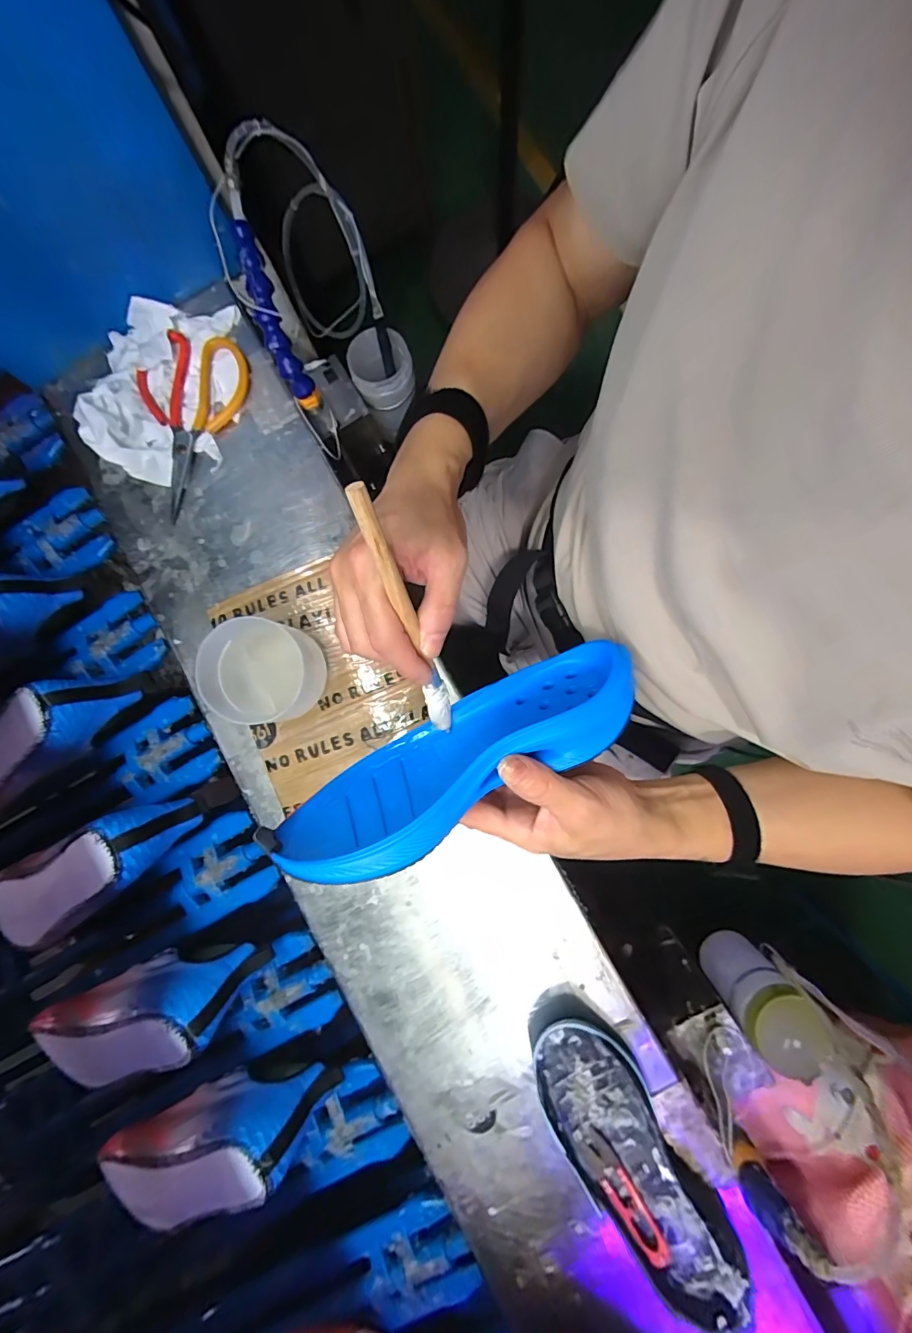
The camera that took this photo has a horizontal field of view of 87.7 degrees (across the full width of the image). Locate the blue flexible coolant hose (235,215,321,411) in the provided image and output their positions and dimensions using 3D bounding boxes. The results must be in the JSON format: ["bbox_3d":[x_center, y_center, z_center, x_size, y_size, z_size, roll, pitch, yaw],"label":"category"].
[{"bbox_3d":[-0.168,-0.317,0.443,0.027,0.144,0.036,-20,41,-3],"label":"blue flexible coolant hose"}]

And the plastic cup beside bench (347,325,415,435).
[{"bbox_3d":[-0.086,-0.342,0.596,0.071,0.110,0.083,-11,79,-1],"label":"plastic cup beside bench"}]

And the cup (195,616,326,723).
[{"bbox_3d":[-0.168,0.007,0.428,0.094,0.068,0.092,0,79,1],"label":"cup"}]

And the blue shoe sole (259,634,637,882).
[{"bbox_3d":[0.005,0.063,0.328,0.261,0.105,0.050,-30,117,-5],"label":"blue shoe sole"}]

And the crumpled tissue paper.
[{"bbox_3d":[-0.302,-0.292,0.497,0.182,0.041,0.181,-21,79,-3],"label":"crumpled tissue paper"}]

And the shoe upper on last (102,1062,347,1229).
[{"bbox_3d":[-0.221,0.443,0.433,0.243,0.077,0.082,-27,79,10],"label":"shoe upper on last"}]

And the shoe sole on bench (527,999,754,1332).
[{"bbox_3d":[0.142,0.408,0.399,0.088,0.048,0.234,-31,80,-5],"label":"shoe sole on bench"}]

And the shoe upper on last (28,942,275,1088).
[{"bbox_3d":[-0.291,0.328,0.434,0.238,0.087,0.086,-23,79,-3],"label":"shoe upper on last"}]

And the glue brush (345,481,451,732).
[{"bbox_3d":[-0.027,-0.022,0.283,0.016,0.186,0.011,-20,46,-3],"label":"glue brush"}]

